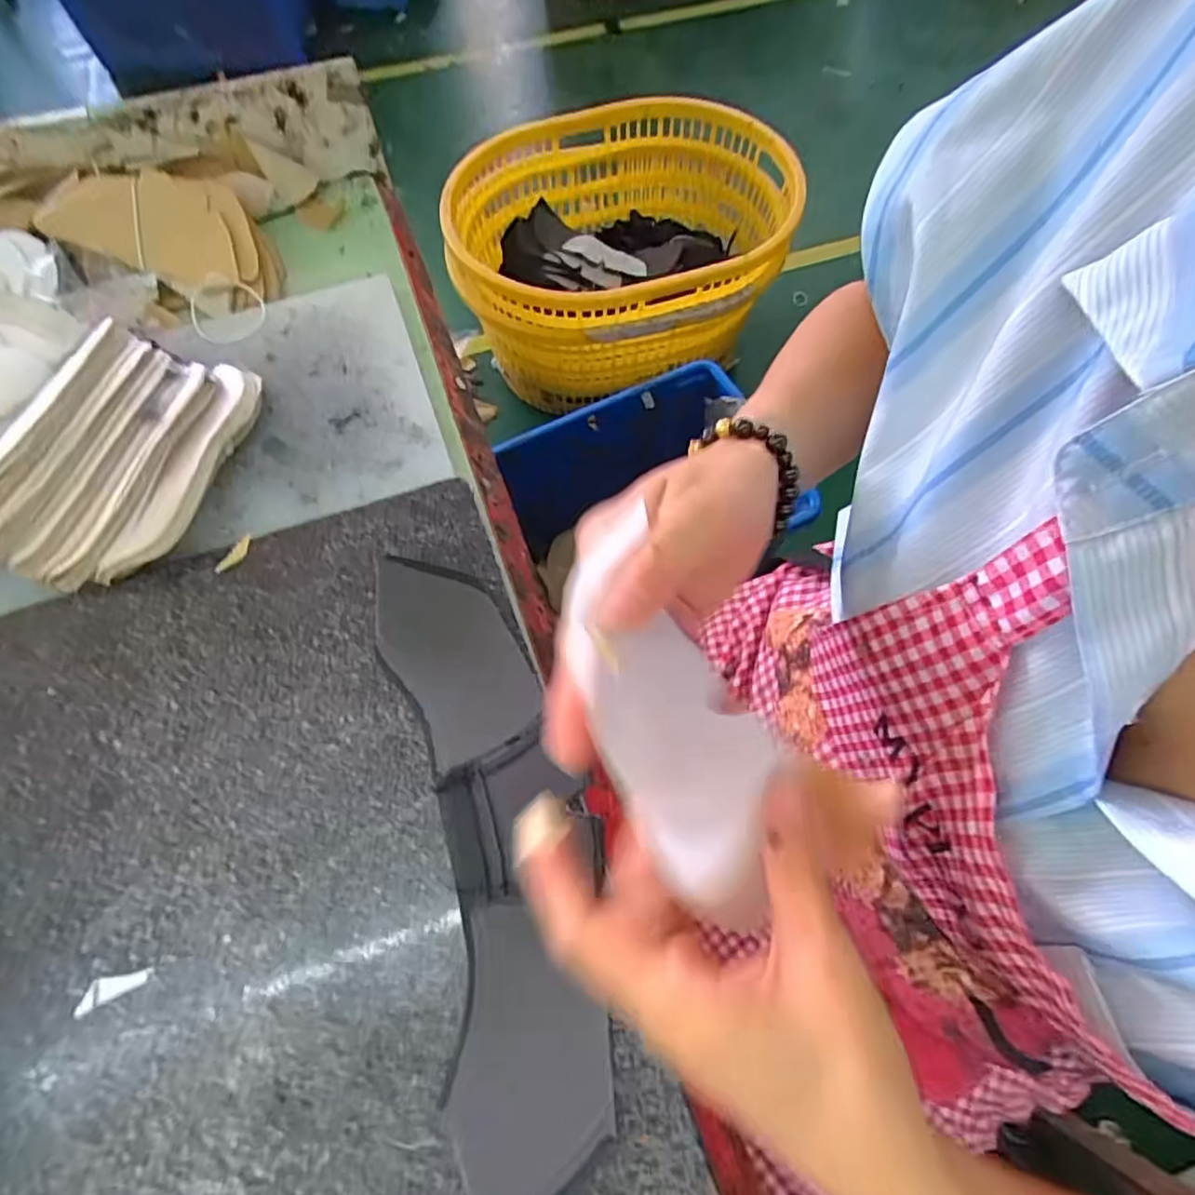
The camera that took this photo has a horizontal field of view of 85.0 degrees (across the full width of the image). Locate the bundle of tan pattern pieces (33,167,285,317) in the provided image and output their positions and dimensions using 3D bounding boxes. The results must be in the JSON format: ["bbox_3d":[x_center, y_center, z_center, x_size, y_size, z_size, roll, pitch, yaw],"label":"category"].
[{"bbox_3d":[-0.329,-0.280,0.506,0.166,0.048,0.087,16,68,7],"label":"bundle of tan pattern pieces"}]

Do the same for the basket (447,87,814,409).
[{"bbox_3d":[0.058,-0.629,1.223,0.631,0.311,0.446,-22,68,-9],"label":"basket"}]

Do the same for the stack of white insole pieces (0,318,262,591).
[{"bbox_3d":[-0.304,-0.093,0.403,0.133,0.048,0.170,16,68,7],"label":"stack of white insole pieces"}]

